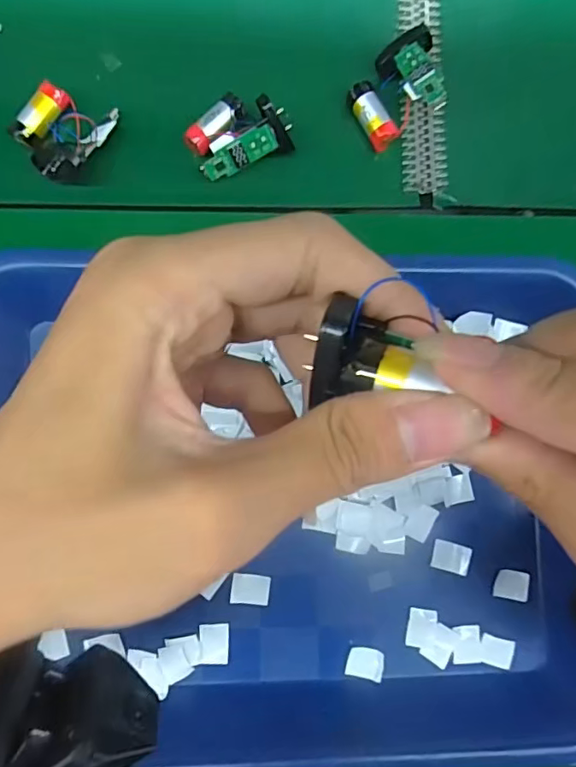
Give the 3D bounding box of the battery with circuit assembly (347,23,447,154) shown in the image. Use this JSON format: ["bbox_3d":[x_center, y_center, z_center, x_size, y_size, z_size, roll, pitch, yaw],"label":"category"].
[{"bbox_3d":[0.064,-0.167,0.296,0.056,0.033,0.048,-30,90,-3],"label":"battery with circuit assembly"}]

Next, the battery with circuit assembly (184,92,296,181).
[{"bbox_3d":[-0.028,-0.140,0.289,0.053,0.021,0.038,-26,90,-3],"label":"battery with circuit assembly"}]

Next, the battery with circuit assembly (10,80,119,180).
[{"bbox_3d":[-0.126,-0.137,0.289,0.041,0.021,0.051,21,88,-2],"label":"battery with circuit assembly"}]

